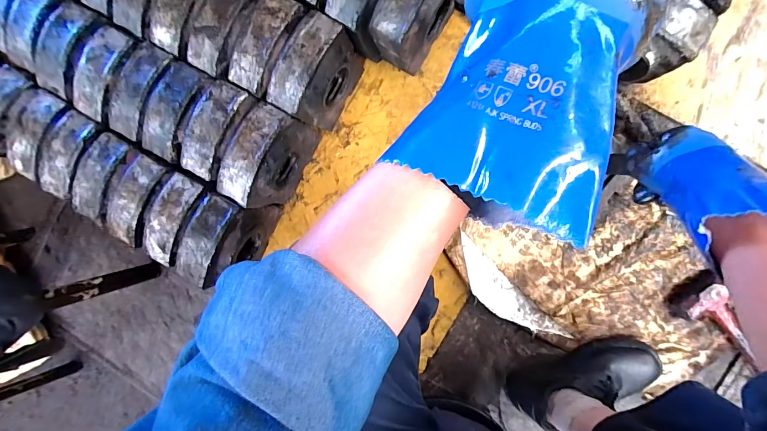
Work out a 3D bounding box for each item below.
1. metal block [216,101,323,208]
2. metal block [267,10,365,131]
[{"bbox_3d":[-0.194,-0.097,0.602,0.080,0.162,0.159,23,96,5],"label":"metal block"},{"bbox_3d":[-0.106,-0.232,0.587,0.082,0.164,0.152,28,97,4],"label":"metal block"}]

